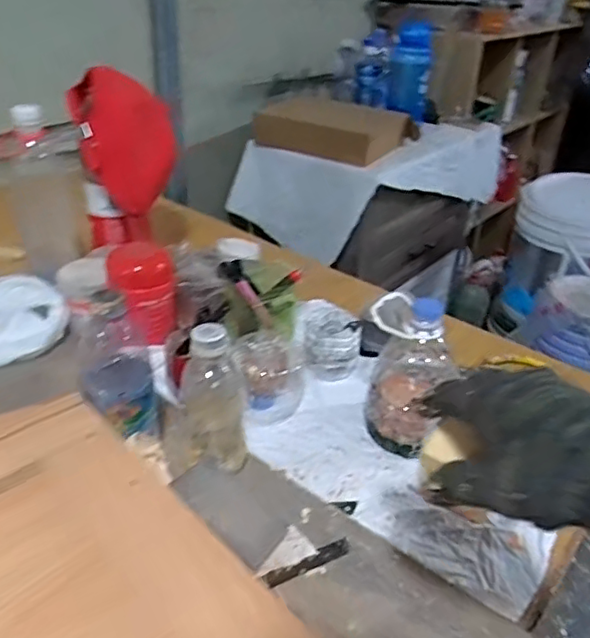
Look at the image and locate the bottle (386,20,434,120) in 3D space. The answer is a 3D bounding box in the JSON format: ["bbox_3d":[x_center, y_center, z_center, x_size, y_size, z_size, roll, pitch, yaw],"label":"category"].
[{"bbox_3d":[0.312,-0.672,1.625,0.118,0.225,0.093,20,33,22],"label":"bottle"}]

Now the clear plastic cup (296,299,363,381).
[{"bbox_3d":[0.044,0.029,0.789,0.084,0.074,0.069,11,31,7],"label":"clear plastic cup"}]

